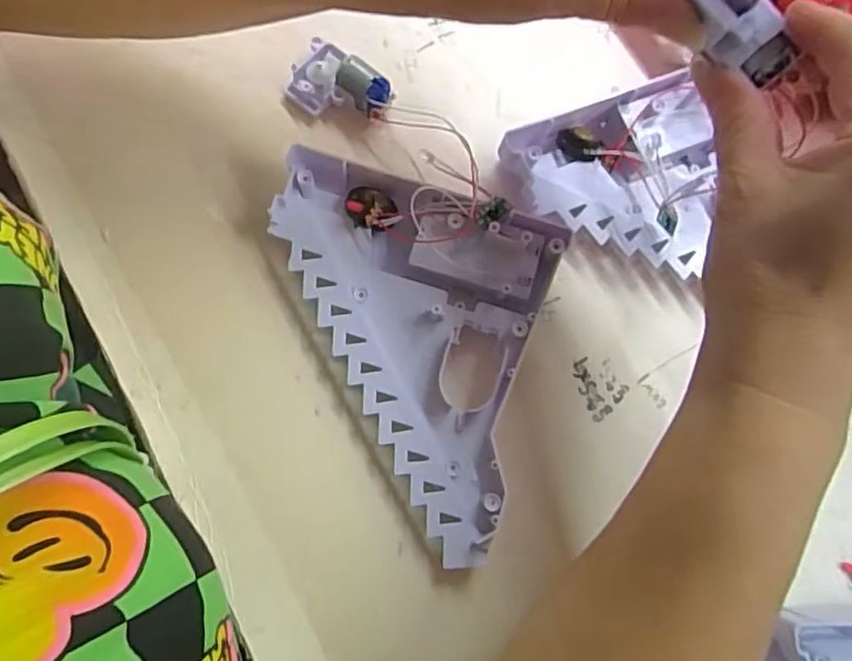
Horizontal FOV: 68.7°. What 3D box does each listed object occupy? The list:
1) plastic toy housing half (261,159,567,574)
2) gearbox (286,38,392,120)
[{"bbox_3d":[-0.018,0.007,0.286,0.132,0.024,0.152,18,75,-2],"label":"plastic toy housing half"},{"bbox_3d":[-0.045,-0.123,0.319,0.051,0.017,0.034,37,76,3],"label":"gearbox"}]

